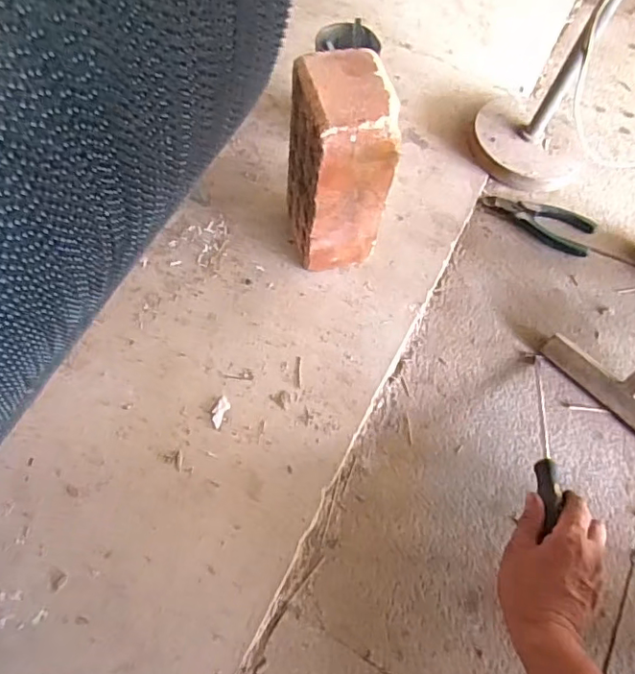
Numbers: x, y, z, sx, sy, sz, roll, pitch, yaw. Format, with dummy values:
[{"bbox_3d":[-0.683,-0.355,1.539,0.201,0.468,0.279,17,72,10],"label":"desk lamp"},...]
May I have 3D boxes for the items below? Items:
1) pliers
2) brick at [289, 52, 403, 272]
[{"bbox_3d":[0.304,-0.162,0.758,0.150,0.012,0.060,25,63,10],"label":"pliers"},{"bbox_3d":[0.021,-0.178,0.614,0.091,0.228,0.113,-14,64,-11],"label":"brick"}]

